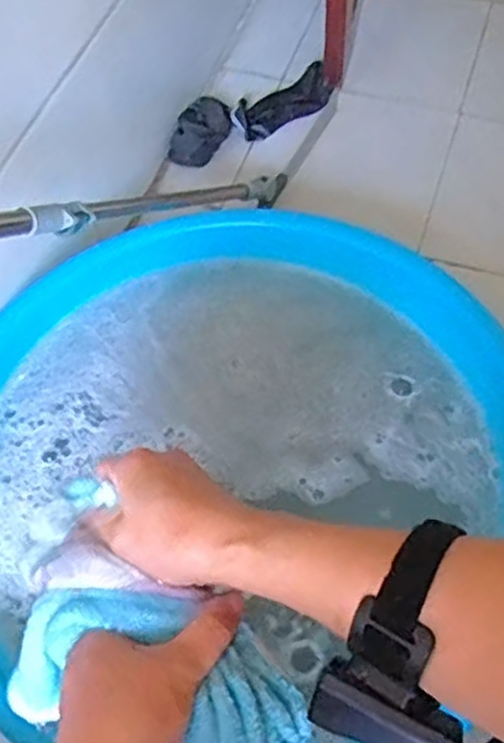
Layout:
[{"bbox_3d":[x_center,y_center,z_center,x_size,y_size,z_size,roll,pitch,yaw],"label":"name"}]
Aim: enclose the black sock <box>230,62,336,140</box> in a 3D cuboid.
[{"bbox_3d":[0.054,-0.420,1.154,0.175,0.026,0.074,-33,63,-16],"label":"black sock"}]

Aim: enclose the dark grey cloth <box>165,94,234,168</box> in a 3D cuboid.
[{"bbox_3d":[-0.075,-0.364,1.122,0.074,0.032,0.122,15,61,11],"label":"dark grey cloth"}]

